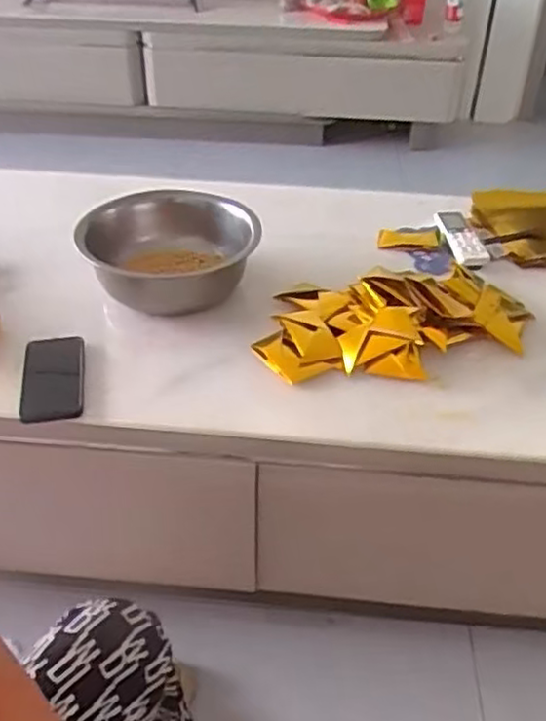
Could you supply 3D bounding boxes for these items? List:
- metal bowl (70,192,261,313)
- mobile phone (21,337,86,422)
[{"bbox_3d":[-0.176,-0.173,1.110,0.286,0.110,0.286,1,39,-1],"label":"metal bowl"},{"bbox_3d":[-0.287,0.024,0.913,0.081,0.015,0.153,-13,43,-3],"label":"mobile phone"}]

